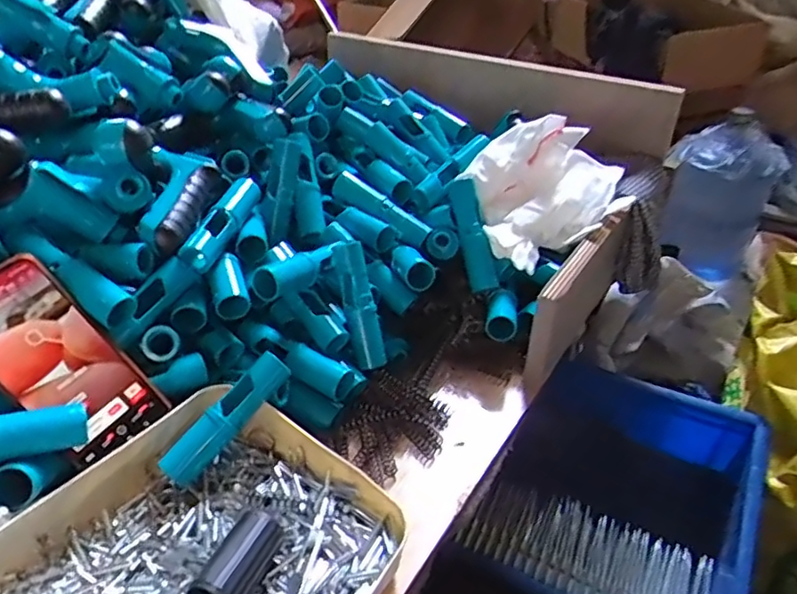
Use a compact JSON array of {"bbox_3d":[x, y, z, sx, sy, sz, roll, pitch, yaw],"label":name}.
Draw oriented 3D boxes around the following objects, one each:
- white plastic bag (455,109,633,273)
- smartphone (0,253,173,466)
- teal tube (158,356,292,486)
[{"bbox_3d":[0.169,-0.126,0.672,0.205,0.102,0.144,-16,38,-22],"label":"white plastic bag"},{"bbox_3d":[-0.253,0.048,0.446,0.077,0.154,0.005,-46,15,-34],"label":"smartphone"},{"bbox_3d":[-0.137,0.095,0.479,0.033,0.025,0.118,30,69,35],"label":"teal tube"}]

